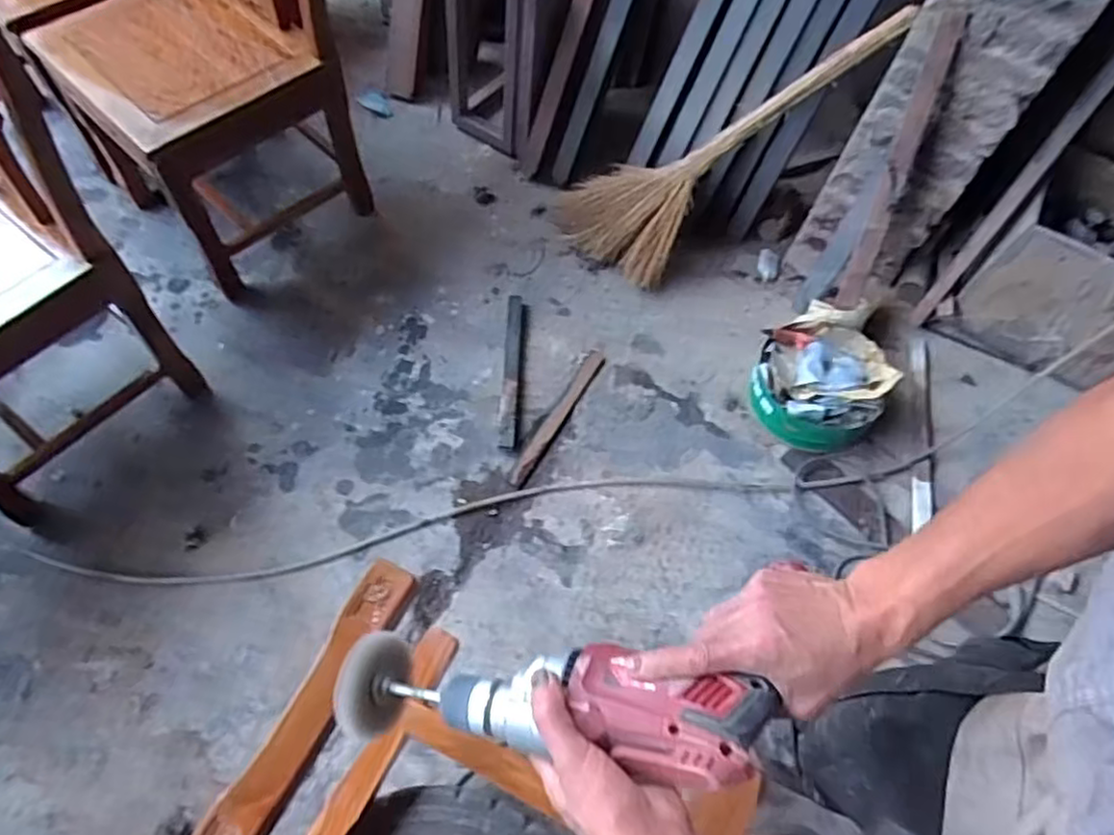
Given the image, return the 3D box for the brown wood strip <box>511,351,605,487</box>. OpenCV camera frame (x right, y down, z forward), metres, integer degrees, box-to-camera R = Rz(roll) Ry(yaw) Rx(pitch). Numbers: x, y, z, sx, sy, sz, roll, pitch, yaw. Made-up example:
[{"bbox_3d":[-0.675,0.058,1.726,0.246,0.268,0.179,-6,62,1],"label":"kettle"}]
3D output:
[{"bbox_3d":[0.002,-0.004,1.477,0.031,0.013,0.363,30,64,11],"label":"brown wood strip"}]

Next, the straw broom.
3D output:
[{"bbox_3d":[0.354,-0.560,1.495,0.178,0.818,0.252,17,55,-44],"label":"straw broom"}]

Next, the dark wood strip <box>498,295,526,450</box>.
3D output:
[{"bbox_3d":[-0.098,-0.104,1.504,0.040,0.022,0.374,4,62,-3],"label":"dark wood strip"}]

